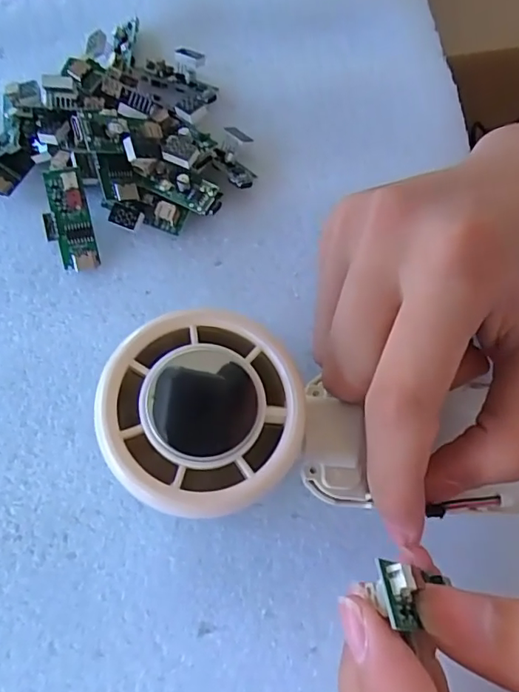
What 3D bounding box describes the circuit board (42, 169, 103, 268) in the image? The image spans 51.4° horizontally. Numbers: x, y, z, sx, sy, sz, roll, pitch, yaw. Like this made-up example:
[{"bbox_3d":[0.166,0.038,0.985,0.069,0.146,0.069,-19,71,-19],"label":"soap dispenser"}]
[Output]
[{"bbox_3d":[-0.077,-0.049,0.214,0.019,0.010,0.039,-11,101,-3],"label":"circuit board"}]

